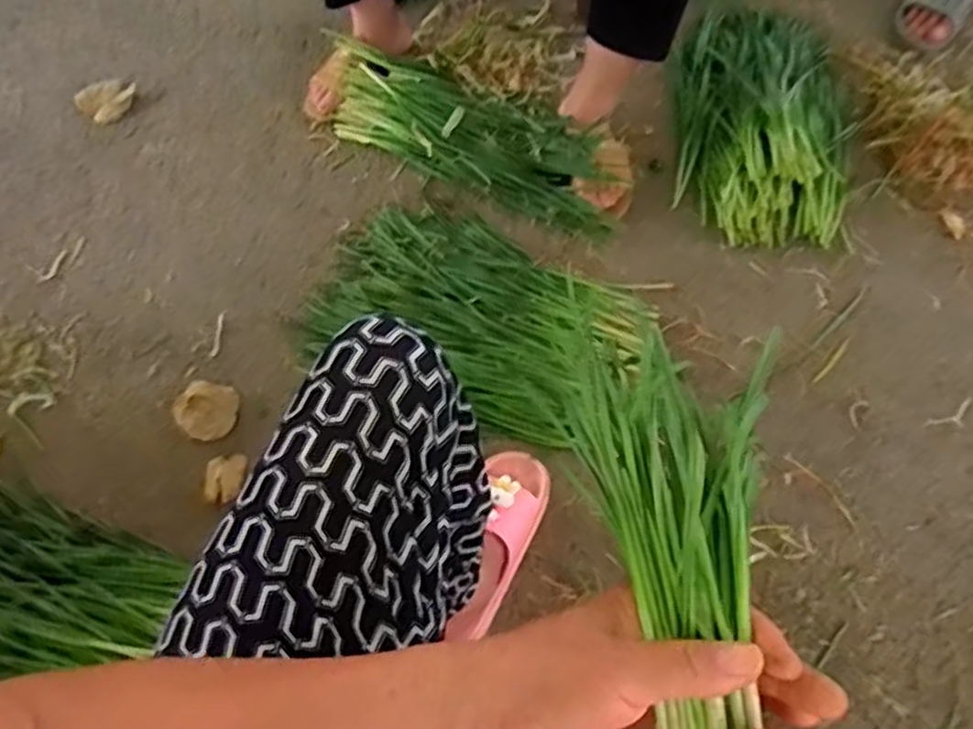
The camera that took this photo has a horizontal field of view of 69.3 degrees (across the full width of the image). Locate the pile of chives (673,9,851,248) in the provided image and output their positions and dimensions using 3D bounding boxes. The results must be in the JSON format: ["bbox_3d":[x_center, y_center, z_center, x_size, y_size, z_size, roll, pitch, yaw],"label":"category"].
[{"bbox_3d":[0.431,-0.399,1.073,0.256,0.091,0.486,6,63,5],"label":"pile of chives"}]

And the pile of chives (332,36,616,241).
[{"bbox_3d":[-0.020,-0.370,1.088,0.511,0.059,0.186,27,67,15],"label":"pile of chives"}]

